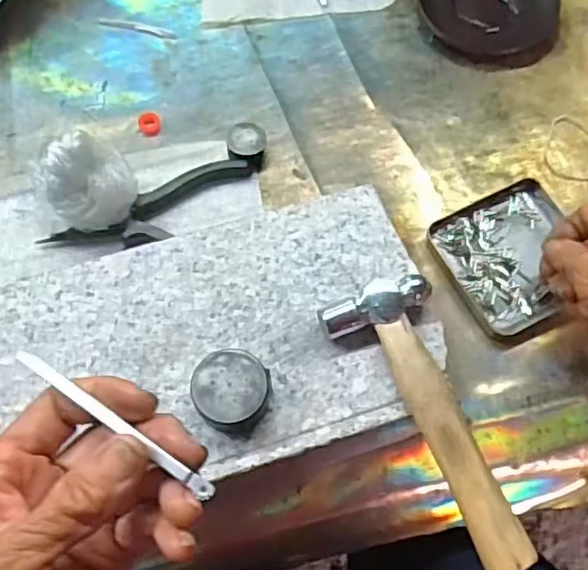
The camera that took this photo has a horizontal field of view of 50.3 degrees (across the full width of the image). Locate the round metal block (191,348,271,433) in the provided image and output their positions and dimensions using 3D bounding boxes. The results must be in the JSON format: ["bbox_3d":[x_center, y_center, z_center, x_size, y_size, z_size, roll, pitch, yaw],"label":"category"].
[{"bbox_3d":[-0.031,0.053,0.315,0.037,0.024,0.037,-1,65,0],"label":"round metal block"}]

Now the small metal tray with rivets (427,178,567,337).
[{"bbox_3d":[0.158,-0.021,0.446,0.099,0.011,0.099,-23,64,-12],"label":"small metal tray with rivets"}]

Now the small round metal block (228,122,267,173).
[{"bbox_3d":[-0.034,-0.107,0.477,0.030,0.018,0.027,27,68,12],"label":"small round metal block"}]

